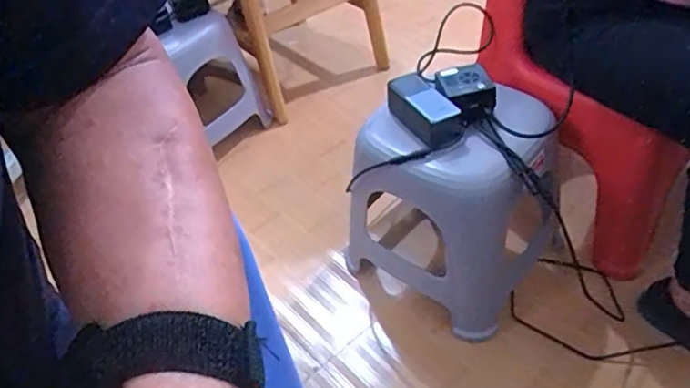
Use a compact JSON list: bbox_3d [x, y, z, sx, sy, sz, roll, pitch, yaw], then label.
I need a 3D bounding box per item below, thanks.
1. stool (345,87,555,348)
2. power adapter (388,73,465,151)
[{"bbox_3d":[0.196,0.005,0.976,0.283,0.351,0.292,28,54,34],"label":"stool"},{"bbox_3d":[0.123,-0.132,0.884,0.065,0.055,0.144,-24,45,-16],"label":"power adapter"}]

